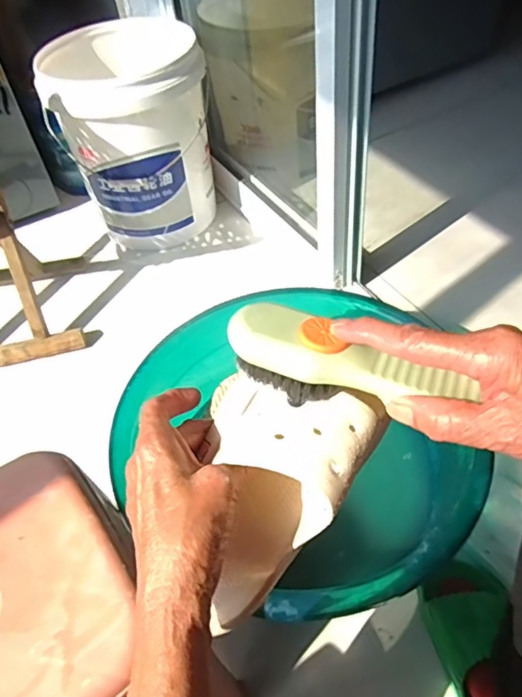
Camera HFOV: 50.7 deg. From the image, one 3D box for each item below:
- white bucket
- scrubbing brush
[{"bbox_3d":[-0.259,-0.438,1.163,0.291,0.358,0.306,-3,49,4],"label":"white bucket"},{"bbox_3d":[0.045,0.013,0.303,0.127,0.043,0.030,15,52,12],"label":"scrubbing brush"}]

